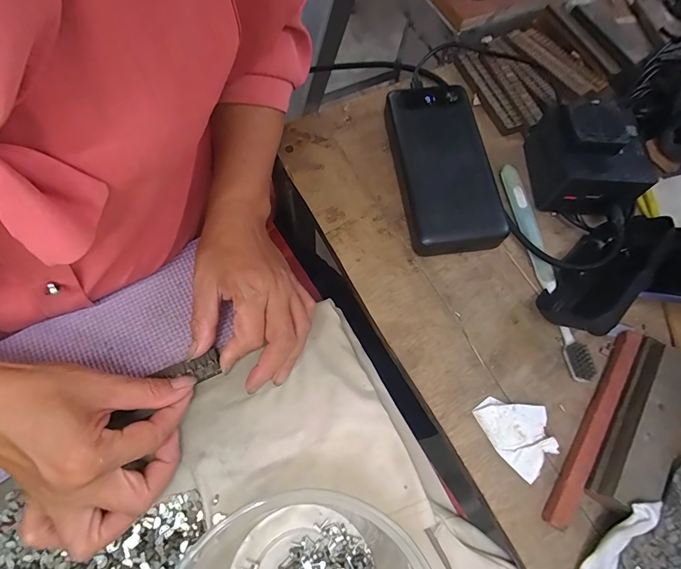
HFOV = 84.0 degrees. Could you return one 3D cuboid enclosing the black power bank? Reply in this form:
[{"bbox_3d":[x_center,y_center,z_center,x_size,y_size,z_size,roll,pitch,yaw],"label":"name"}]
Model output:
[{"bbox_3d":[0.084,-0.104,0.320,0.072,0.024,0.160,-5,69,-5],"label":"black power bank"}]

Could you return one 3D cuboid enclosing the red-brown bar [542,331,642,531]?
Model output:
[{"bbox_3d":[0.172,0.092,0.254,0.011,0.013,0.144,34,71,10],"label":"red-brown bar"}]

